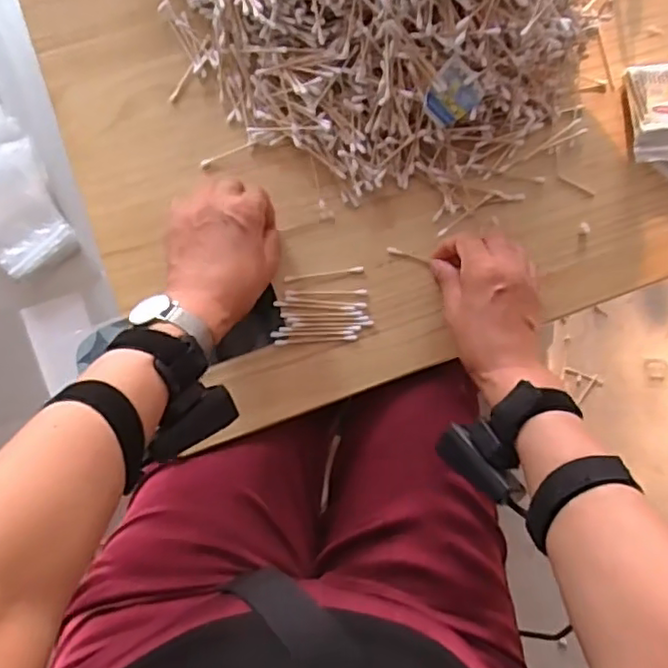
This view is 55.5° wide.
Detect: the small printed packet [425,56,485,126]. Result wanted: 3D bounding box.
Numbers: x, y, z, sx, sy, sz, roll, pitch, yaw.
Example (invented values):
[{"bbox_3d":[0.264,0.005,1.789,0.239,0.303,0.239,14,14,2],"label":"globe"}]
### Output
[{"bbox_3d":[0.102,-0.203,0.542,0.042,0.004,0.049,29,108,-21],"label":"small printed packet"}]

